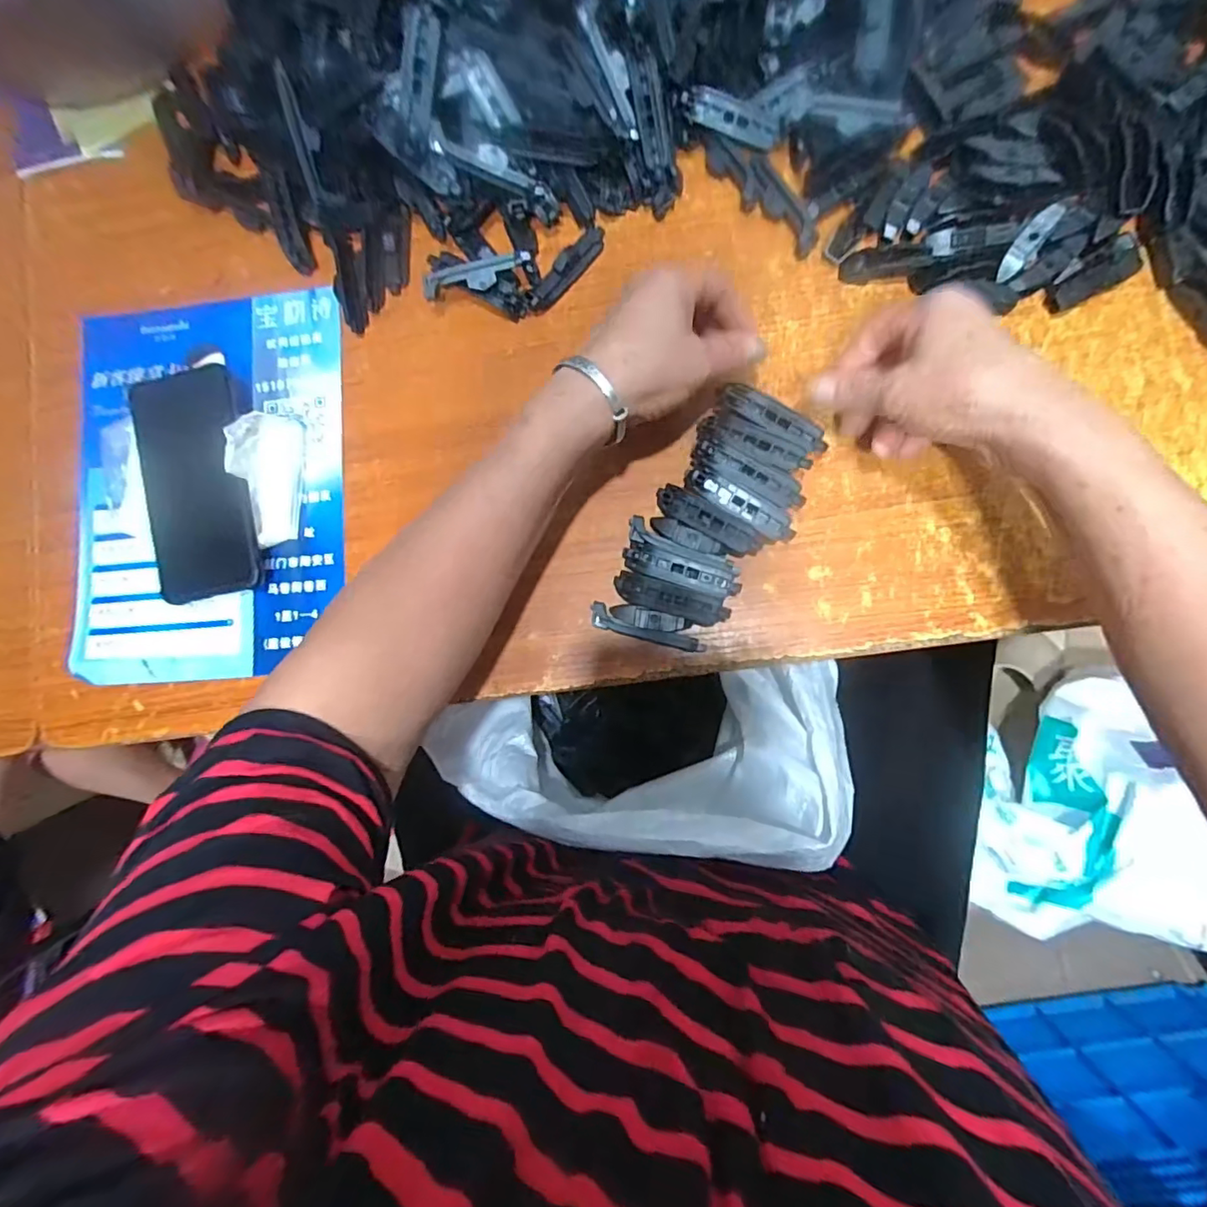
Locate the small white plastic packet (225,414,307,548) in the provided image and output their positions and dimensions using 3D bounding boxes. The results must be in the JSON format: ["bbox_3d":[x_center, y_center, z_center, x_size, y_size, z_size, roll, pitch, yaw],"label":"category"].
[{"bbox_3d":[-0.236,-0.088,0.398,0.035,0.036,0.091,-2,85,7],"label":"small white plastic packet"}]

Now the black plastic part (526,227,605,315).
[{"bbox_3d":[-0.025,-0.233,0.395,0.016,0.011,0.072,43,91,9],"label":"black plastic part"}]

